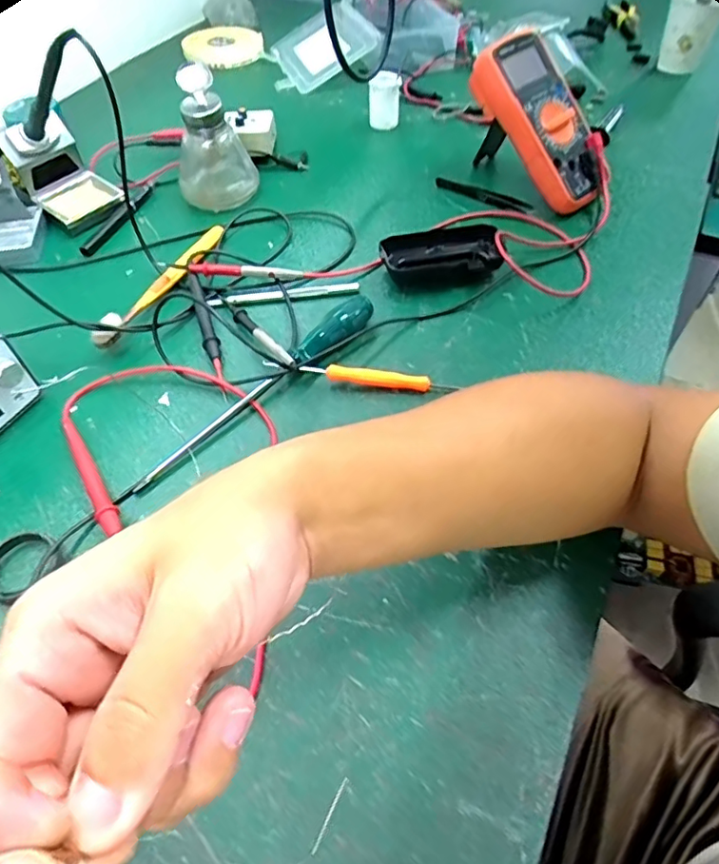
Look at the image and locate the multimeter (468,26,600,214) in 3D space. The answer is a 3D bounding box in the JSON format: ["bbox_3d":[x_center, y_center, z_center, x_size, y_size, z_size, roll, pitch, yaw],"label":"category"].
[{"bbox_3d":[0.181,-0.304,0.565,0.075,0.048,0.173,-33,96,-22],"label":"multimeter"}]

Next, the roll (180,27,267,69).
[{"bbox_3d":[-0.200,-0.568,0.832,0.116,0.017,0.116,0,53,0],"label":"roll"}]

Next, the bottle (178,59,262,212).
[{"bbox_3d":[-0.149,-0.295,0.574,0.067,0.105,0.065,21,57,15],"label":"bottle"}]

